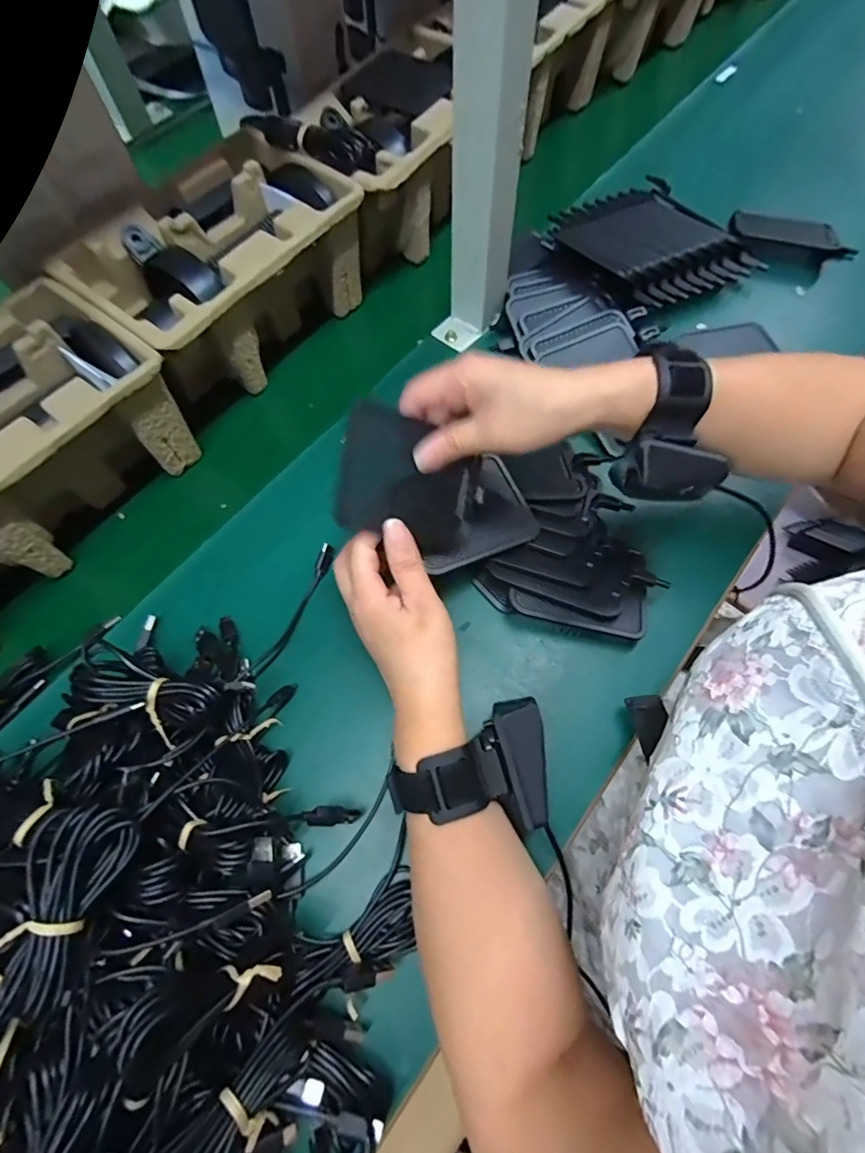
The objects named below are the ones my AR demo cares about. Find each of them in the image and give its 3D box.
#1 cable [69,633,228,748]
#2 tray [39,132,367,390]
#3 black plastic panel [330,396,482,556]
[{"bbox_3d":[-0.175,0.069,0.301,0.093,0.020,0.037,20,71,9],"label":"cable"},{"bbox_3d":[-0.180,-0.261,0.447,0.145,0.103,0.234,33,73,13],"label":"tray"},{"bbox_3d":[-0.016,-0.062,0.329,0.094,0.009,0.077,14,101,-26],"label":"black plastic panel"}]

